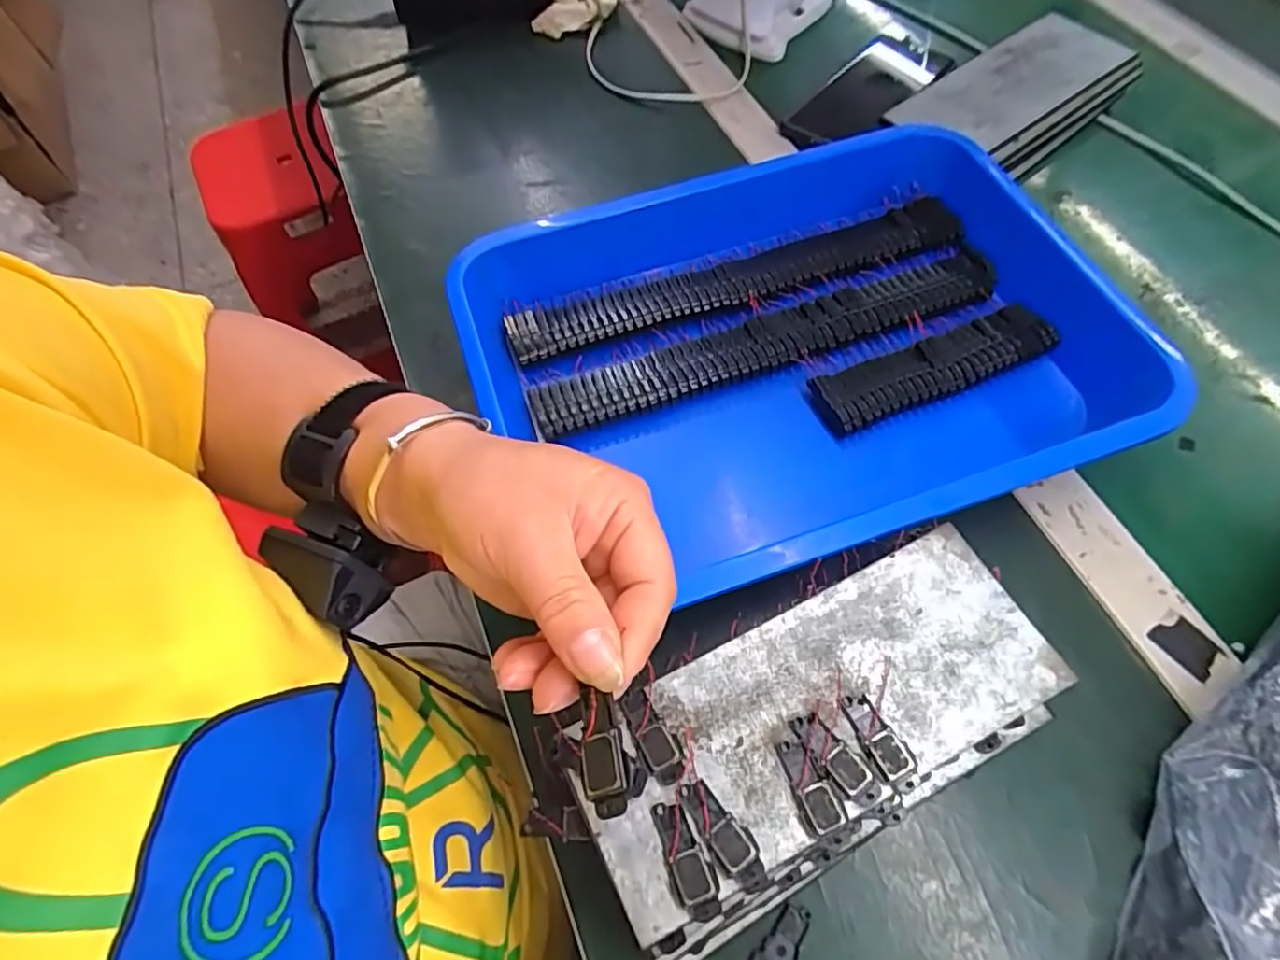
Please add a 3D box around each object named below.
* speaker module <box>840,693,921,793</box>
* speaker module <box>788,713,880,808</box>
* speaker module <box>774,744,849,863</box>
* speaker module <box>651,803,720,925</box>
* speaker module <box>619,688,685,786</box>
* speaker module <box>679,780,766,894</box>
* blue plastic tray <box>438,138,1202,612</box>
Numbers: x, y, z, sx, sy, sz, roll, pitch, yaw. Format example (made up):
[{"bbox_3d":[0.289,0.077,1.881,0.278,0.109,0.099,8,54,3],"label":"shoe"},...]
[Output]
[{"bbox_3d":[0.095,0.103,0.251,0.016,0.005,0.038,-23,63,-9],"label":"speaker module"},{"bbox_3d":[0.075,0.109,0.249,0.015,0.004,0.039,-37,66,-15],"label":"speaker module"},{"bbox_3d":[0.066,0.120,0.243,0.014,0.005,0.041,-18,62,-6],"label":"speaker module"},{"bbox_3d":[0.017,0.140,0.234,0.013,0.004,0.039,-19,63,-7],"label":"speaker module"},{"bbox_3d":[0.005,0.103,0.257,0.014,0.005,0.037,-29,64,-12],"label":"speaker module"},{"bbox_3d":[0.032,0.132,0.238,0.015,0.005,0.041,-32,65,-13],"label":"speaker module"},{"bbox_3d":[0.093,-0.078,0.381,0.362,0.055,0.257,-17,62,-6],"label":"blue plastic tray"}]

